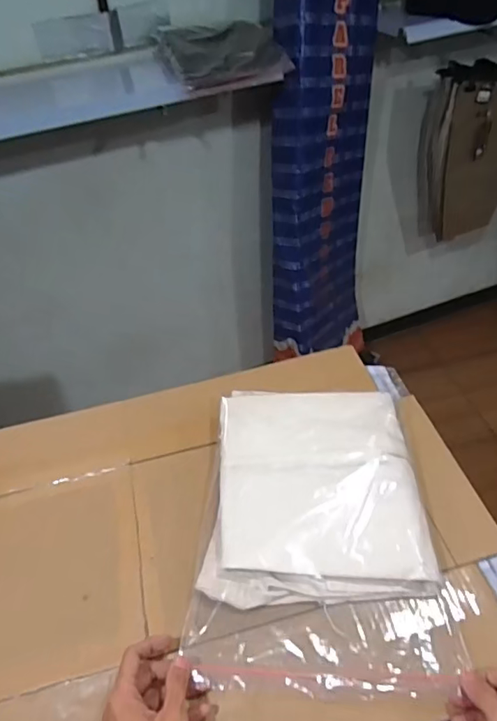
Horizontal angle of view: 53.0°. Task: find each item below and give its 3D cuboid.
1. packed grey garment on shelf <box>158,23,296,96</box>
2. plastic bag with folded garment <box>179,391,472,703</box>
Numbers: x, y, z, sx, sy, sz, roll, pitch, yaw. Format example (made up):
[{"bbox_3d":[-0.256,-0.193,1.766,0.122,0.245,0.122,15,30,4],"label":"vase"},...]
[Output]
[{"bbox_3d":[-0.071,-0.806,1.318,0.299,0.096,0.314,-18,46,-10],"label":"packed grey garment on shelf"},{"bbox_3d":[0.088,0.189,0.605,0.279,0.050,0.355,-1,46,7],"label":"plastic bag with folded garment"}]

